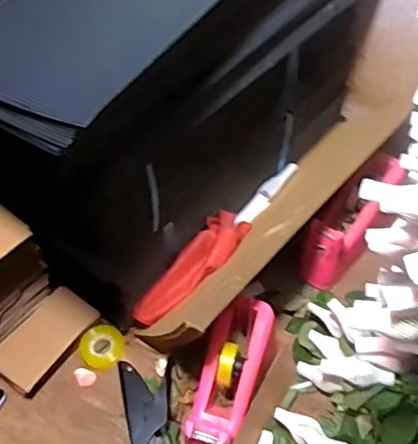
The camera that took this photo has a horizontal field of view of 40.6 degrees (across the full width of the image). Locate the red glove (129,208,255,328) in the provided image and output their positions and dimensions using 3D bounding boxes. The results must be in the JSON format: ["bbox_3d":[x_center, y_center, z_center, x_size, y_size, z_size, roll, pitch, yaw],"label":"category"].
[{"bbox_3d":[-0.017,0.062,0.784,0.064,0.040,0.206,29,60,25],"label":"red glove"}]

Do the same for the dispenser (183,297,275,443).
[{"bbox_3d":[0.022,0.193,0.668,0.071,0.085,0.208,12,66,14],"label":"dispenser"}]

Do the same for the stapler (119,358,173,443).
[{"bbox_3d":[-0.075,0.247,0.708,0.064,0.032,0.144,-7,51,0],"label":"stapler"}]

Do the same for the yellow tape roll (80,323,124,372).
[{"bbox_3d":[-0.147,0.172,0.779,0.059,0.010,0.059,-27,79,-7],"label":"yellow tape roll"}]

